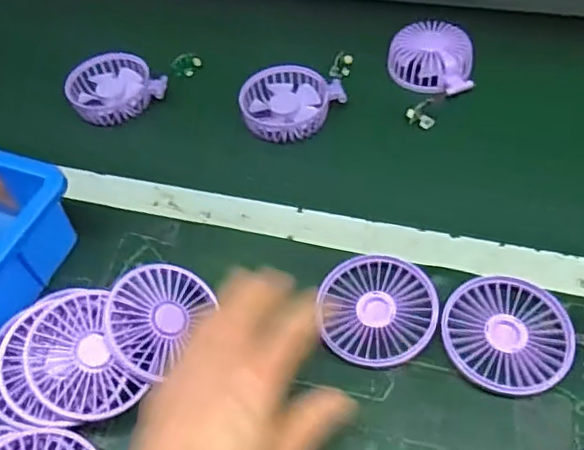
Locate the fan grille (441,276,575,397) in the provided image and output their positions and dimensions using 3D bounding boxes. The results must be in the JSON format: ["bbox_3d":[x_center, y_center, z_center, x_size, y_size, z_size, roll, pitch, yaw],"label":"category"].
[{"bbox_3d":[0.153,0.080,0.434,0.085,0.020,0.086,-3,52,4],"label":"fan grille"}]

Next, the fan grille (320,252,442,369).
[{"bbox_3d":[0.065,0.063,0.452,0.079,0.021,0.086,-4,52,3],"label":"fan grille"}]

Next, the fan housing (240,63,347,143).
[{"bbox_3d":[0.000,-0.129,0.622,0.102,0.026,0.087,-6,52,1],"label":"fan housing"}]

